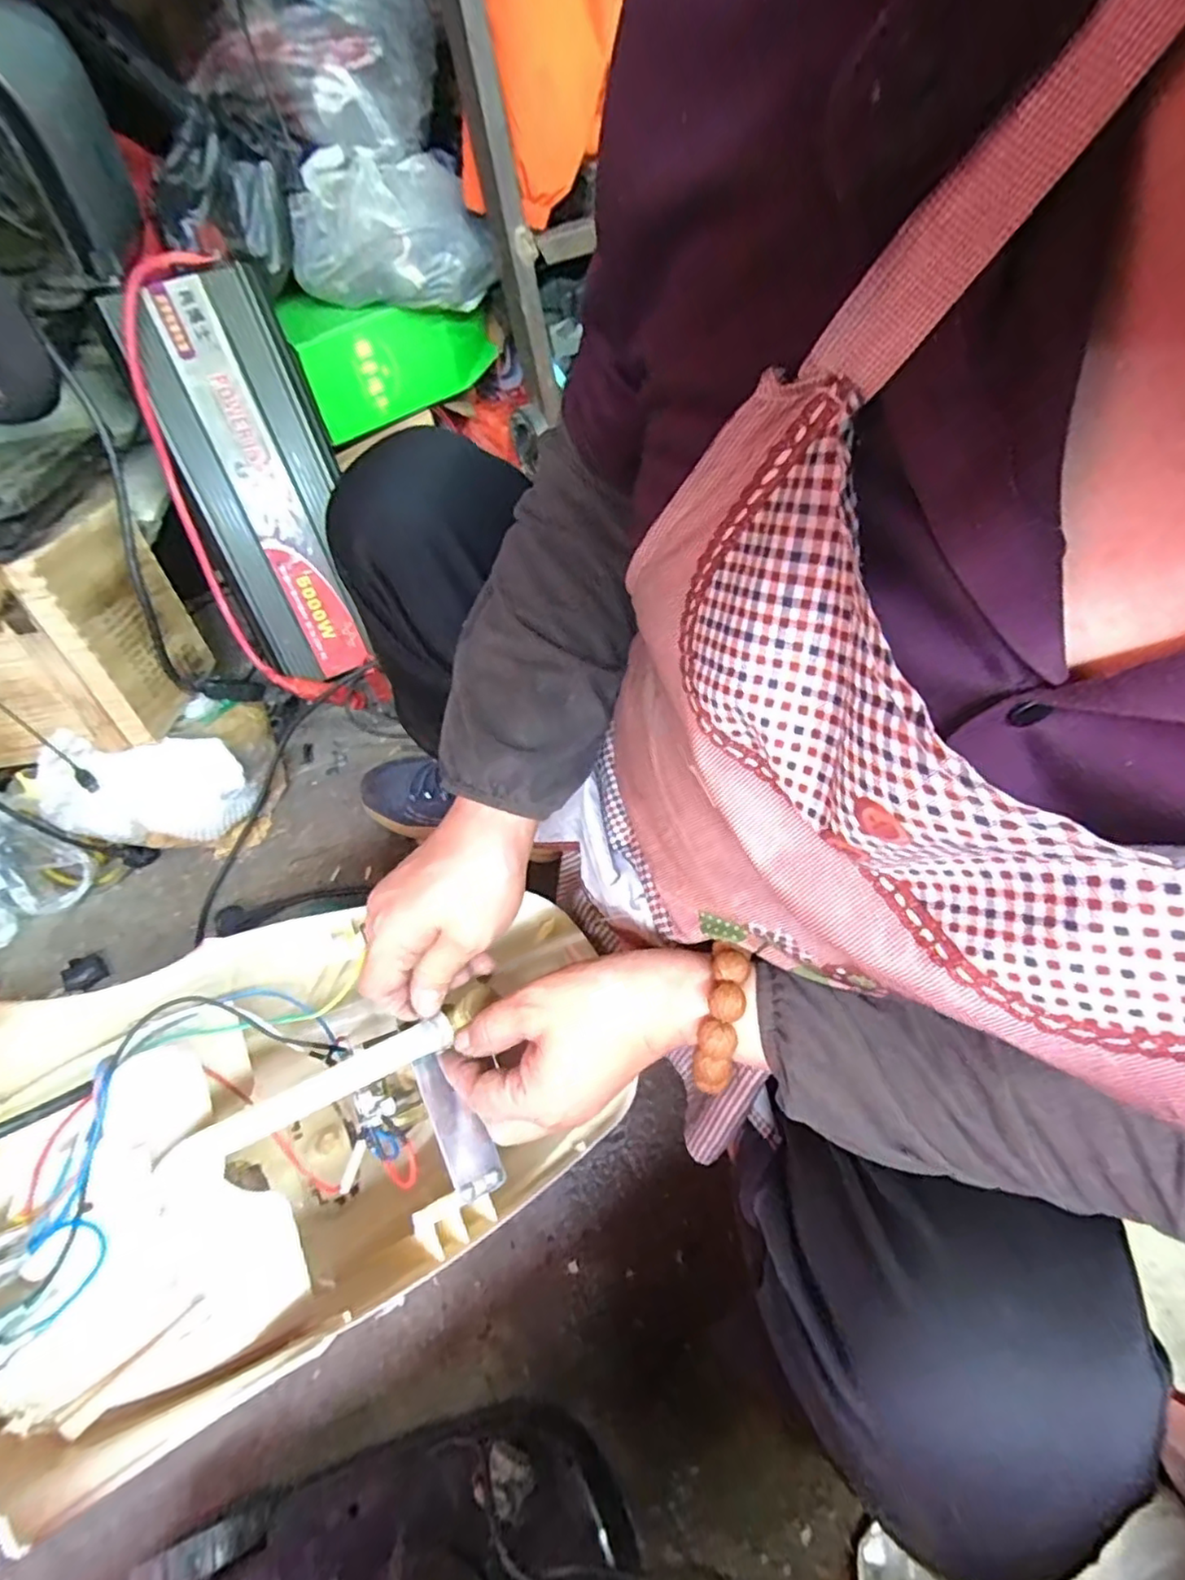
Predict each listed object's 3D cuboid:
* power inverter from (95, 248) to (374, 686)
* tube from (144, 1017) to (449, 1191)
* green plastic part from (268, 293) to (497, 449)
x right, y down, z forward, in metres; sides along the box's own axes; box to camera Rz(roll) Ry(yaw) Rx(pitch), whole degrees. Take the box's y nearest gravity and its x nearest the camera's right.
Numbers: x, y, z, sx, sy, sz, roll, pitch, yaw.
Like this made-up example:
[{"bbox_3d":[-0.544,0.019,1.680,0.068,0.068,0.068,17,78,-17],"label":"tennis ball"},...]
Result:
[{"bbox_3d":[-0.395,-0.360,0.791,0.170,0.451,0.101,-16,20,-9],"label":"power inverter"},{"bbox_3d":[-0.146,0.161,0.348,0.149,0.013,0.018,-19,60,-33],"label":"tube"},{"bbox_3d":[-0.283,-0.624,0.924,0.286,0.134,0.112,-38,67,-19],"label":"green plastic part"}]

